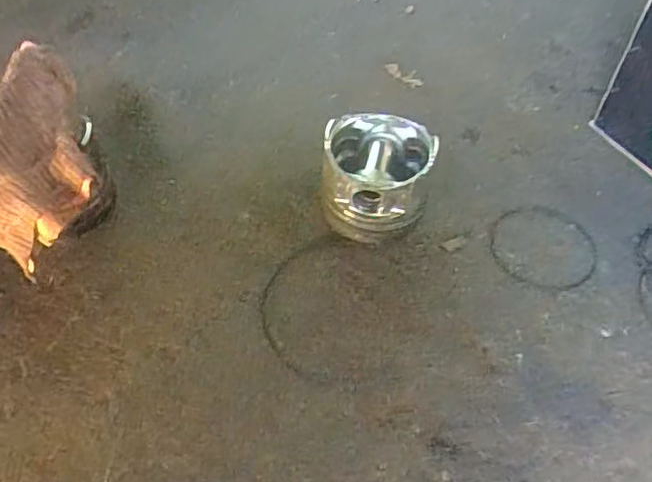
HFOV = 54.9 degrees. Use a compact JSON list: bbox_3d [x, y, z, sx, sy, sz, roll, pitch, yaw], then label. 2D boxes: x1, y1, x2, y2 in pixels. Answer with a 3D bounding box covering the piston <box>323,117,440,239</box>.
[{"bbox_3d":[0.045,-0.059,0.560,0.090,0.084,0.091,1,52,-1],"label":"piston"}]

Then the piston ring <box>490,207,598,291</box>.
[{"bbox_3d":[0.199,0.004,0.571,0.096,0.005,0.095,15,53,10],"label":"piston ring"}]

